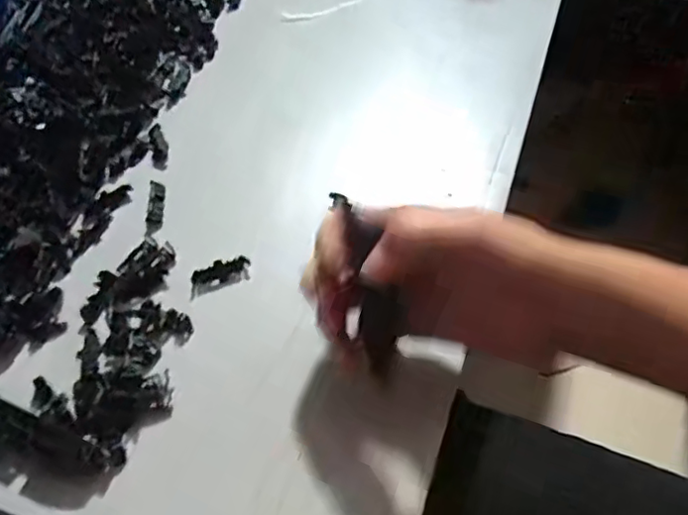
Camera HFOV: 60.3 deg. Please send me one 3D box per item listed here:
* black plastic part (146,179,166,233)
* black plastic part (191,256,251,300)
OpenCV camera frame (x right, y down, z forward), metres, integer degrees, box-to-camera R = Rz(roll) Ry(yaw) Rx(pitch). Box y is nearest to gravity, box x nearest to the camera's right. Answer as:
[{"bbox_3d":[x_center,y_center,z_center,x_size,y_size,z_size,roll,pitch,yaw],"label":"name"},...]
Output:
[{"bbox_3d":[-0.125,-0.035,0.392,0.011,0.007,0.037,-8,53,-1],"label":"black plastic part"},{"bbox_3d":[-0.075,0.011,0.358,0.037,0.012,0.012,-18,54,-9],"label":"black plastic part"}]

